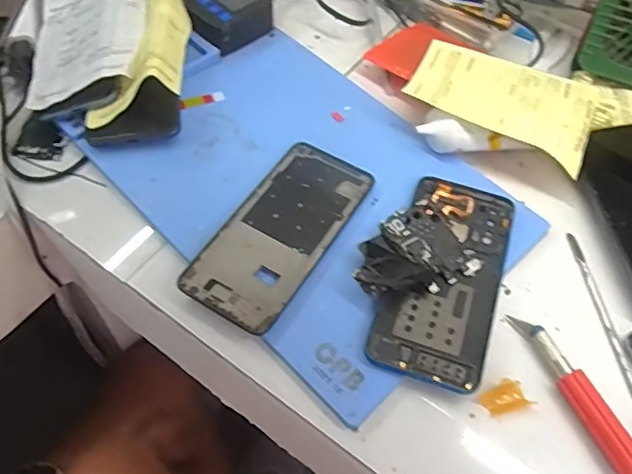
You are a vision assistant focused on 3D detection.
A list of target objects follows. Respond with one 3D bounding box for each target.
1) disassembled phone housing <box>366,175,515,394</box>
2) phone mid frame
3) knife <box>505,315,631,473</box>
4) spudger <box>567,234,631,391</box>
[{"bbox_3d":[0.093,0.024,0.398,0.073,0.010,0.162,19,61,9],"label":"disassembled phone housing"},{"bbox_3d":[-0.024,-0.007,0.412,0.073,0.011,0.158,29,63,14],"label":"phone mid frame"},{"bbox_3d":[0.164,0.097,0.358,0.016,0.019,0.112,-22,63,-14],"label":"knife"},{"bbox_3d":[0.204,0.068,0.385,0.007,0.005,0.165,-4,60,-4],"label":"spudger"}]

